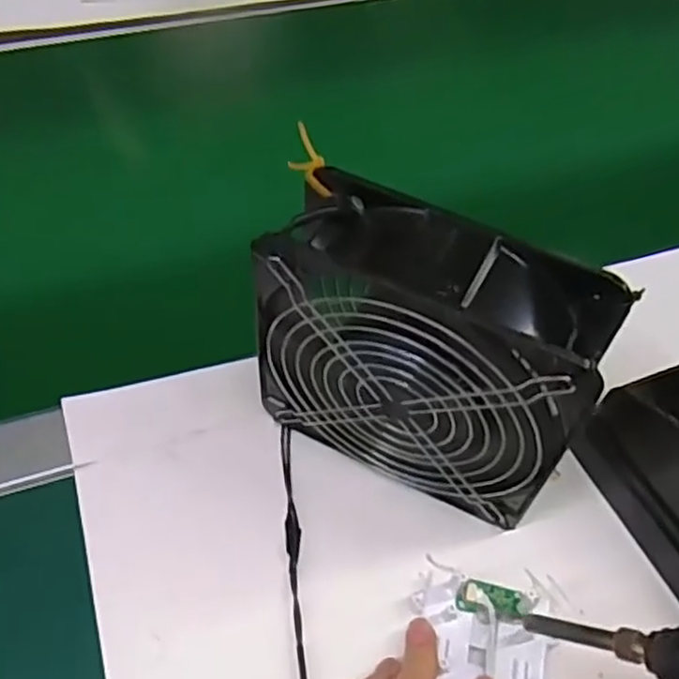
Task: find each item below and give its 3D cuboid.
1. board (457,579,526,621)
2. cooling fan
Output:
[{"bbox_3d":[0.072,0.123,0.344,0.031,0.004,0.015,8,51,3],"label":"board"},{"bbox_3d":[0.036,0.013,0.347,0.147,0.151,0.062,19,53,12],"label":"cooling fan"}]

